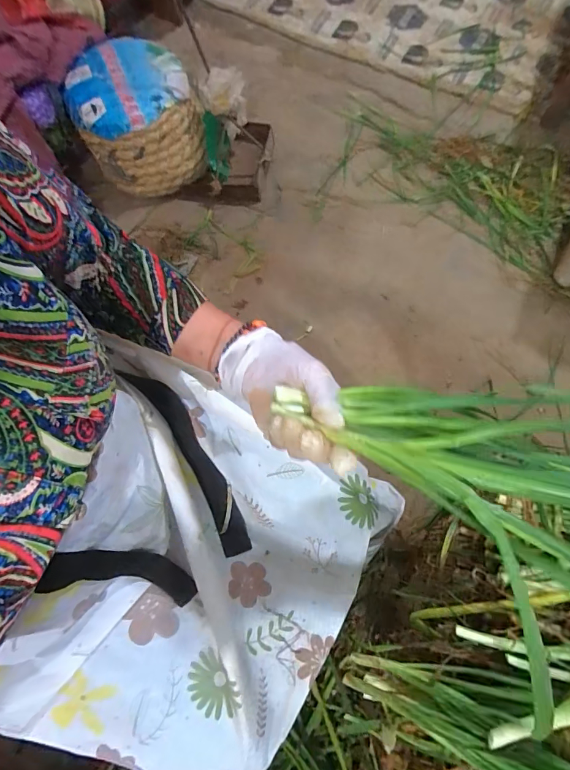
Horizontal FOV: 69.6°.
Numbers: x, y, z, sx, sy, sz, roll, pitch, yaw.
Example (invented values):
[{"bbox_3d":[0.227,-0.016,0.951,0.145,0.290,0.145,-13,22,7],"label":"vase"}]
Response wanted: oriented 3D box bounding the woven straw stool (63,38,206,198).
[{"bbox_3d":[-0.388,-0.698,1.087,0.286,0.261,0.289,0,72,0],"label":"woven straw stool"}]

